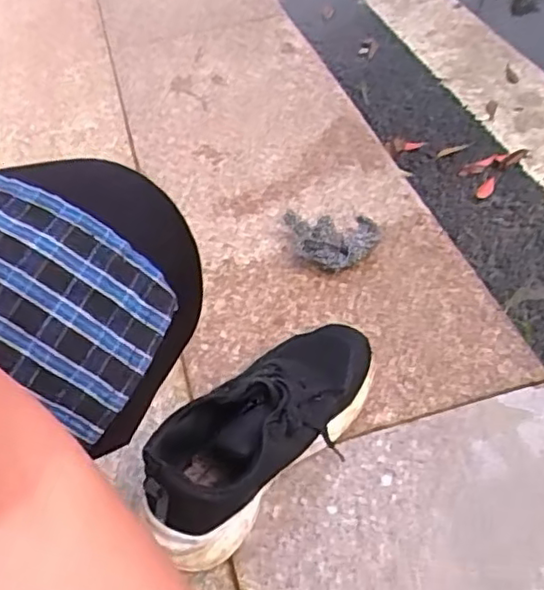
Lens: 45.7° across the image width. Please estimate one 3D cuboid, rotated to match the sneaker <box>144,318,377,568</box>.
[{"bbox_3d":[-0.006,0.098,0.514,0.085,0.096,0.231,30,59,33],"label":"sneaker"}]

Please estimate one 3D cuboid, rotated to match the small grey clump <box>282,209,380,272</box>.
[{"bbox_3d":[0.058,-0.065,0.694,0.106,0.050,0.064,8,50,18],"label":"small grey clump"}]

